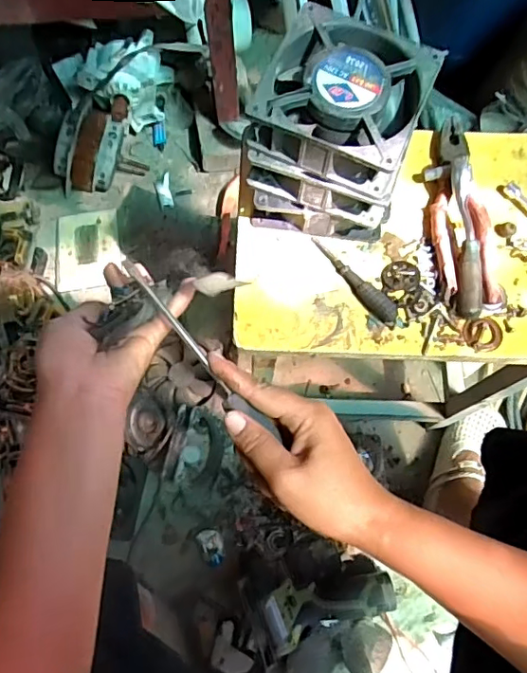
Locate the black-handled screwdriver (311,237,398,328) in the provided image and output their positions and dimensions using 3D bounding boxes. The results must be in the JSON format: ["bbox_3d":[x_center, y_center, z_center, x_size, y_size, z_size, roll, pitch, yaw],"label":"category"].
[{"bbox_3d":[0.081,-0.052,0.482,0.018,0.014,0.104,-38,77,-12],"label":"black-handled screwdriver"}]

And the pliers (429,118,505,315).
[{"bbox_3d":[0.180,-0.119,0.497,0.053,0.031,0.192,-3,72,-3],"label":"pliers"}]

